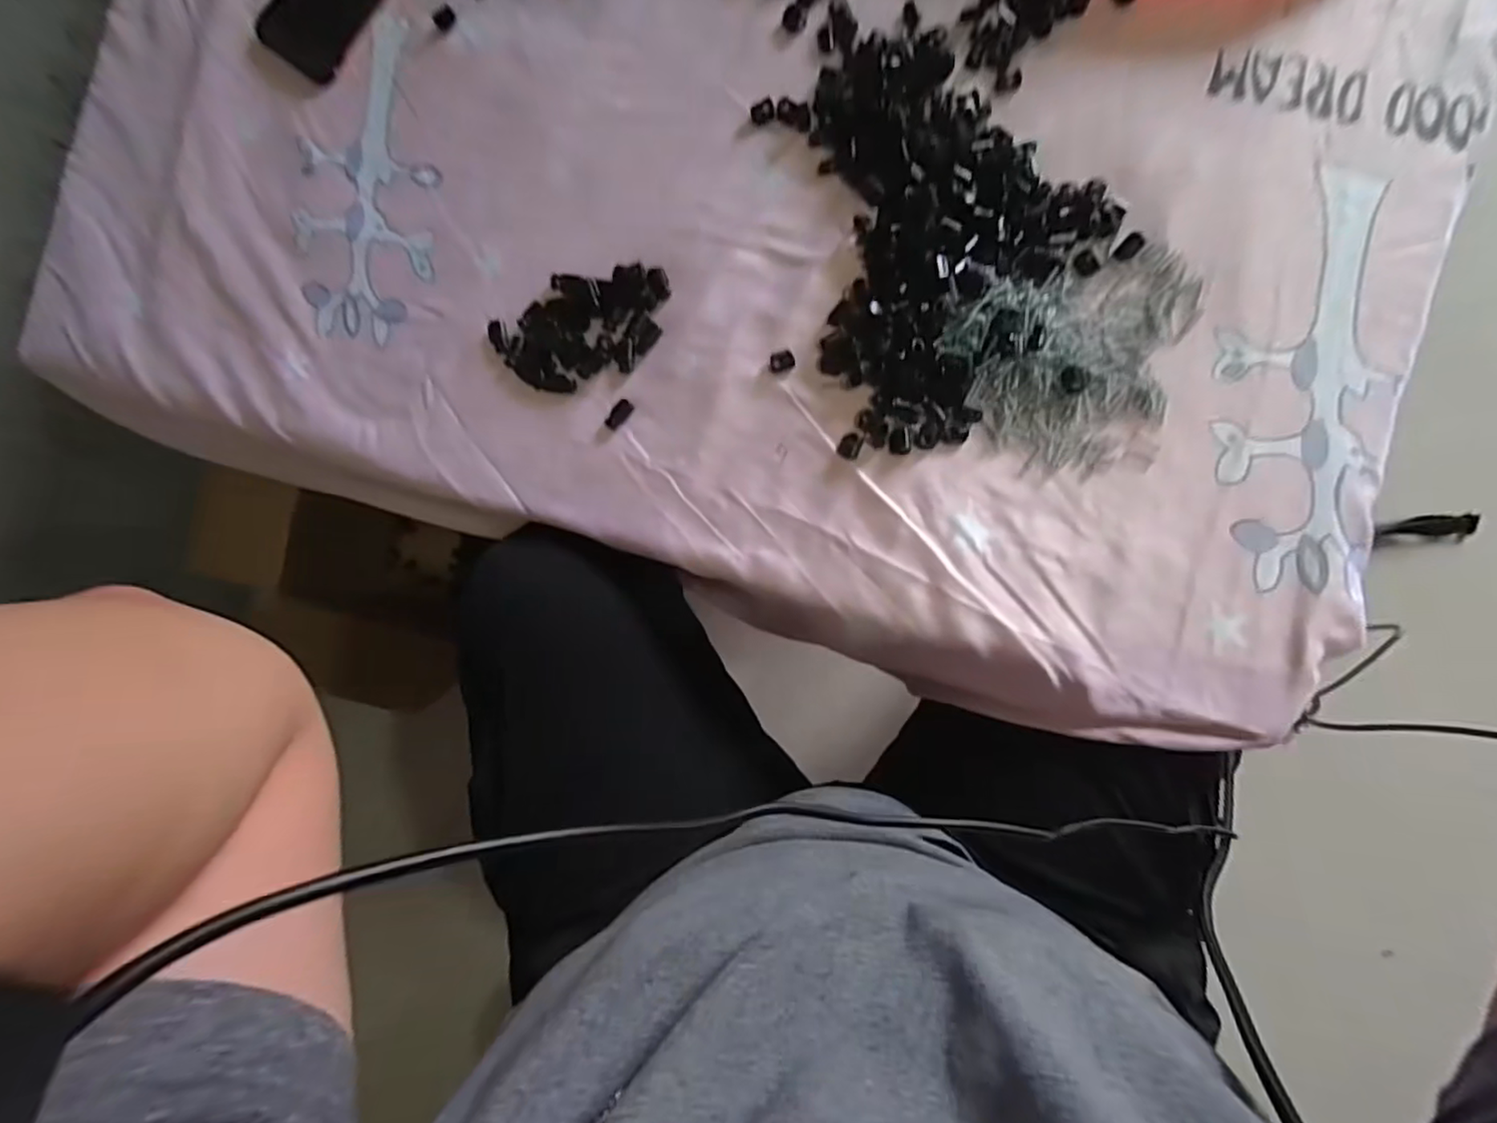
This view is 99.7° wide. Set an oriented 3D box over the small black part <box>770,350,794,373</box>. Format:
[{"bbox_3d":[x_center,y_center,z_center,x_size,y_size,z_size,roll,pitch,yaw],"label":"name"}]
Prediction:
[{"bbox_3d":[0.021,-0.125,0.393,0.016,0.004,0.012,-7,87,8],"label":"small black part"}]

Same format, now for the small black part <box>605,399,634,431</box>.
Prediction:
[{"bbox_3d":[-0.085,-0.096,0.409,0.011,0.004,0.021,42,95,7],"label":"small black part"}]

